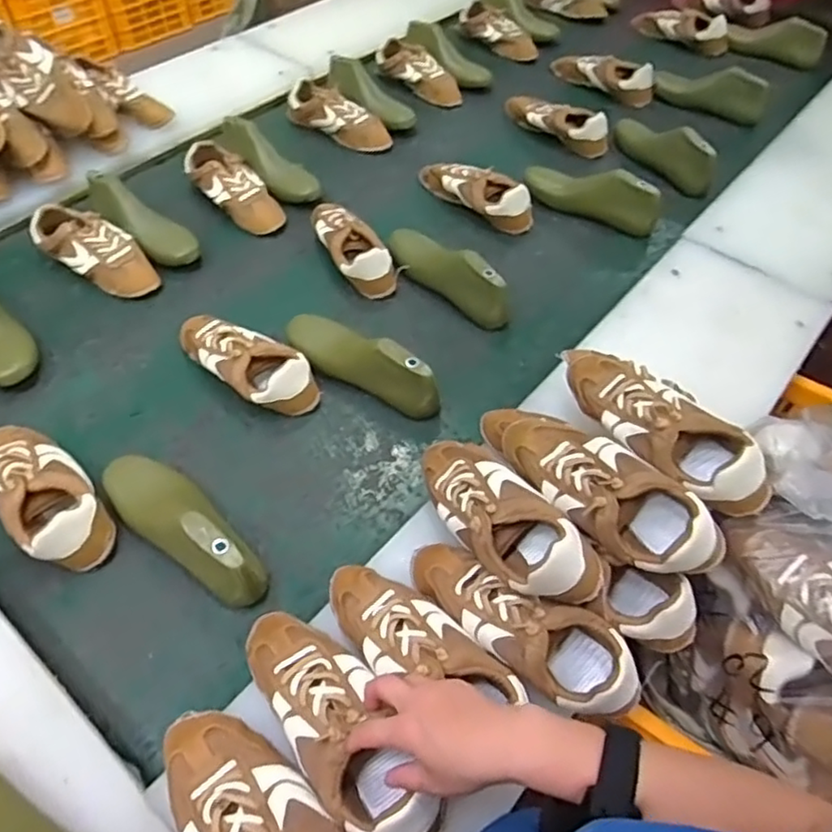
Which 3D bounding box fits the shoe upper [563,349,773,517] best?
[{"bbox_3d":[0.247,-0.006,0.658,0.099,0.076,0.263,-24,58,-19],"label":"shoe upper"}]

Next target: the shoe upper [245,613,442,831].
[{"bbox_3d":[-0.067,0.253,0.541,0.087,0.062,0.223,-30,58,-22],"label":"shoe upper"}]

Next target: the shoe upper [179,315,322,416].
[{"bbox_3d":[-0.234,-0.074,0.844,0.229,0.065,0.084,29,58,18],"label":"shoe upper"}]

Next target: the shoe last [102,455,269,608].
[{"bbox_3d":[-0.257,0.112,0.691,0.241,0.082,0.068,31,58,19],"label":"shoe last"}]

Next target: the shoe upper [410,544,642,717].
[{"bbox_3d":[0.095,0.191,0.591,0.234,0.074,0.084,32,58,19],"label":"shoe upper"}]

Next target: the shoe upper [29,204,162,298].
[{"bbox_3d":[-0.489,-0.254,0.975,0.223,0.064,0.081,26,57,16],"label":"shoe upper"}]

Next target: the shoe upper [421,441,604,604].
[{"bbox_3d":[0.081,0.092,0.633,0.090,0.067,0.233,-30,47,-22],"label":"shoe upper"}]

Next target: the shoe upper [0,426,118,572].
[{"bbox_3d":[-0.425,0.080,0.715,0.089,0.067,0.208,-35,62,-25],"label":"shoe upper"}]

